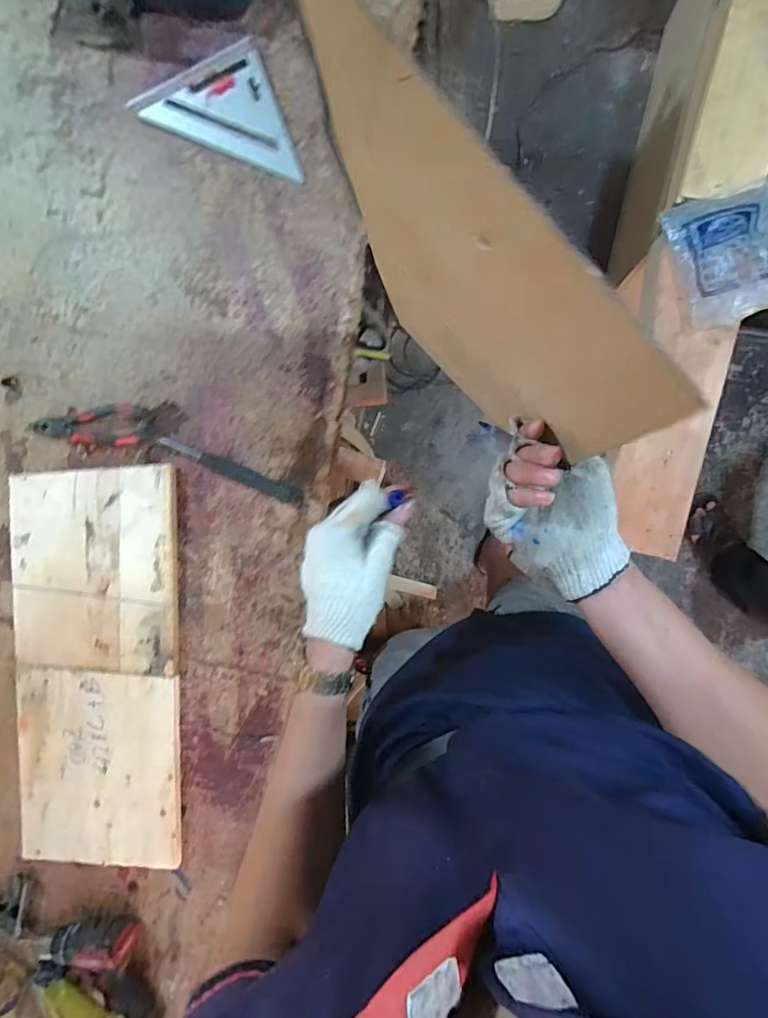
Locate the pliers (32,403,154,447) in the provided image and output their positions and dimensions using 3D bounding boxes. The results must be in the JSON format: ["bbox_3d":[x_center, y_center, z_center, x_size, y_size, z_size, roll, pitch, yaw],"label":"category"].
[{"bbox_3d":[-0.403,-0.115,0.661,0.168,0.019,0.056,-1,95,3],"label":"pliers"}]

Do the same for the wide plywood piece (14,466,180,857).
[{"bbox_3d":[-0.422,0.236,0.700,0.255,0.016,0.581,2,95,3],"label":"wide plywood piece"}]

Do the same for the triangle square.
[{"bbox_3d":[-0.213,-0.479,0.614,0.170,0.018,0.167,-20,93,4],"label":"triangle square"}]

